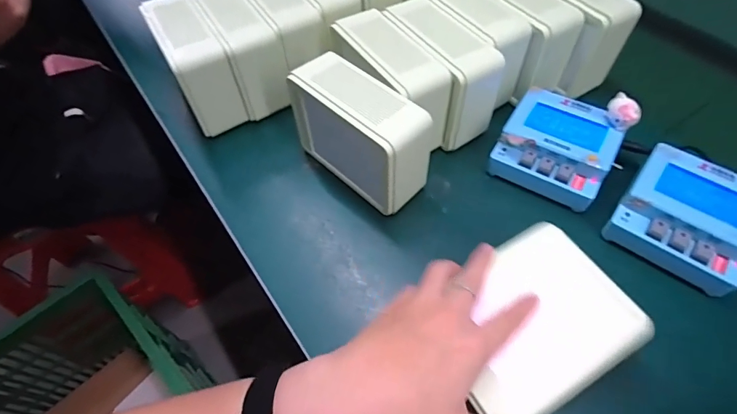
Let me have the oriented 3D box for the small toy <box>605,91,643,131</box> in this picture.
[{"bbox_3d":[0.240,-0.088,0.388,0.029,0.030,0.021,33,62,22],"label":"small toy"}]

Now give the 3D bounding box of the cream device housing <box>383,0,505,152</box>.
[{"bbox_3d":[0.075,-0.146,0.438,0.062,0.095,0.136,-29,59,-17],"label":"cream device housing"}]

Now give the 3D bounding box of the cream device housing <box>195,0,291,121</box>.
[{"bbox_3d":[-0.147,-0.179,0.467,0.052,0.095,0.129,-28,59,-17],"label":"cream device housing"}]

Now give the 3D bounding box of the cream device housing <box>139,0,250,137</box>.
[{"bbox_3d":[-0.197,-0.165,0.470,0.057,0.098,0.128,-27,59,-16],"label":"cream device housing"}]

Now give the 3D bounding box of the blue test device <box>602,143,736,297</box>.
[{"bbox_3d":[0.281,0.010,0.362,0.103,0.053,0.100,33,62,22],"label":"blue test device"}]

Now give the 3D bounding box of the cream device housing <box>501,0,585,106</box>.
[{"bbox_3d":[0.164,-0.203,0.468,0.057,0.088,0.135,-26,58,-15],"label":"cream device housing"}]

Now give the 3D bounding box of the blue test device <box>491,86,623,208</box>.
[{"bbox_3d":[0.188,-0.060,0.409,0.101,0.043,0.097,27,60,19],"label":"blue test device"}]

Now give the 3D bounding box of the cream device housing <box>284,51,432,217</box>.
[{"bbox_3d":[-0.007,-0.070,0.398,0.139,0.099,0.062,38,65,25],"label":"cream device housing"}]

